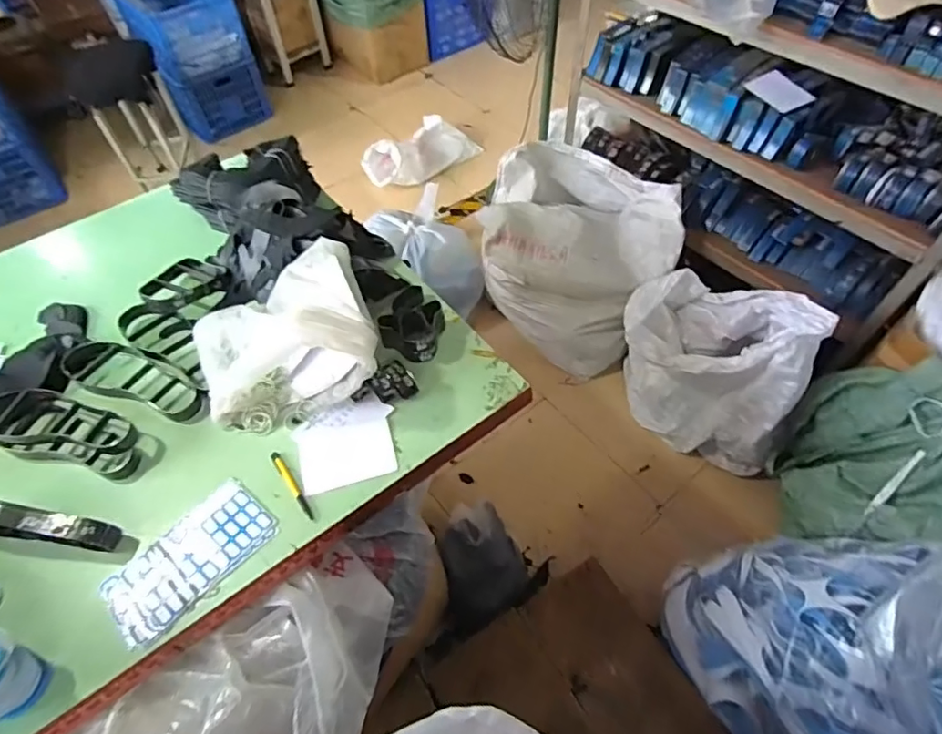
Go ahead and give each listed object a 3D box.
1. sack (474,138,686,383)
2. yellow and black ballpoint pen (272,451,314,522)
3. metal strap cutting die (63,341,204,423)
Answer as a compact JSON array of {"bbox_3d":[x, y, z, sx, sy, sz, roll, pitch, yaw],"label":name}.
[{"bbox_3d":[0.323,-0.364,1.774,0.428,0.482,0.628,-40,70,-18],"label":"sack"},{"bbox_3d":[-0.288,0.191,0.869,0.013,0.011,0.139,-33,68,-15],"label":"yellow and black ballpoint pen"},{"bbox_3d":[-0.611,0.019,0.984,0.296,0.032,0.098,17,64,9],"label":"metal strap cutting die"}]

